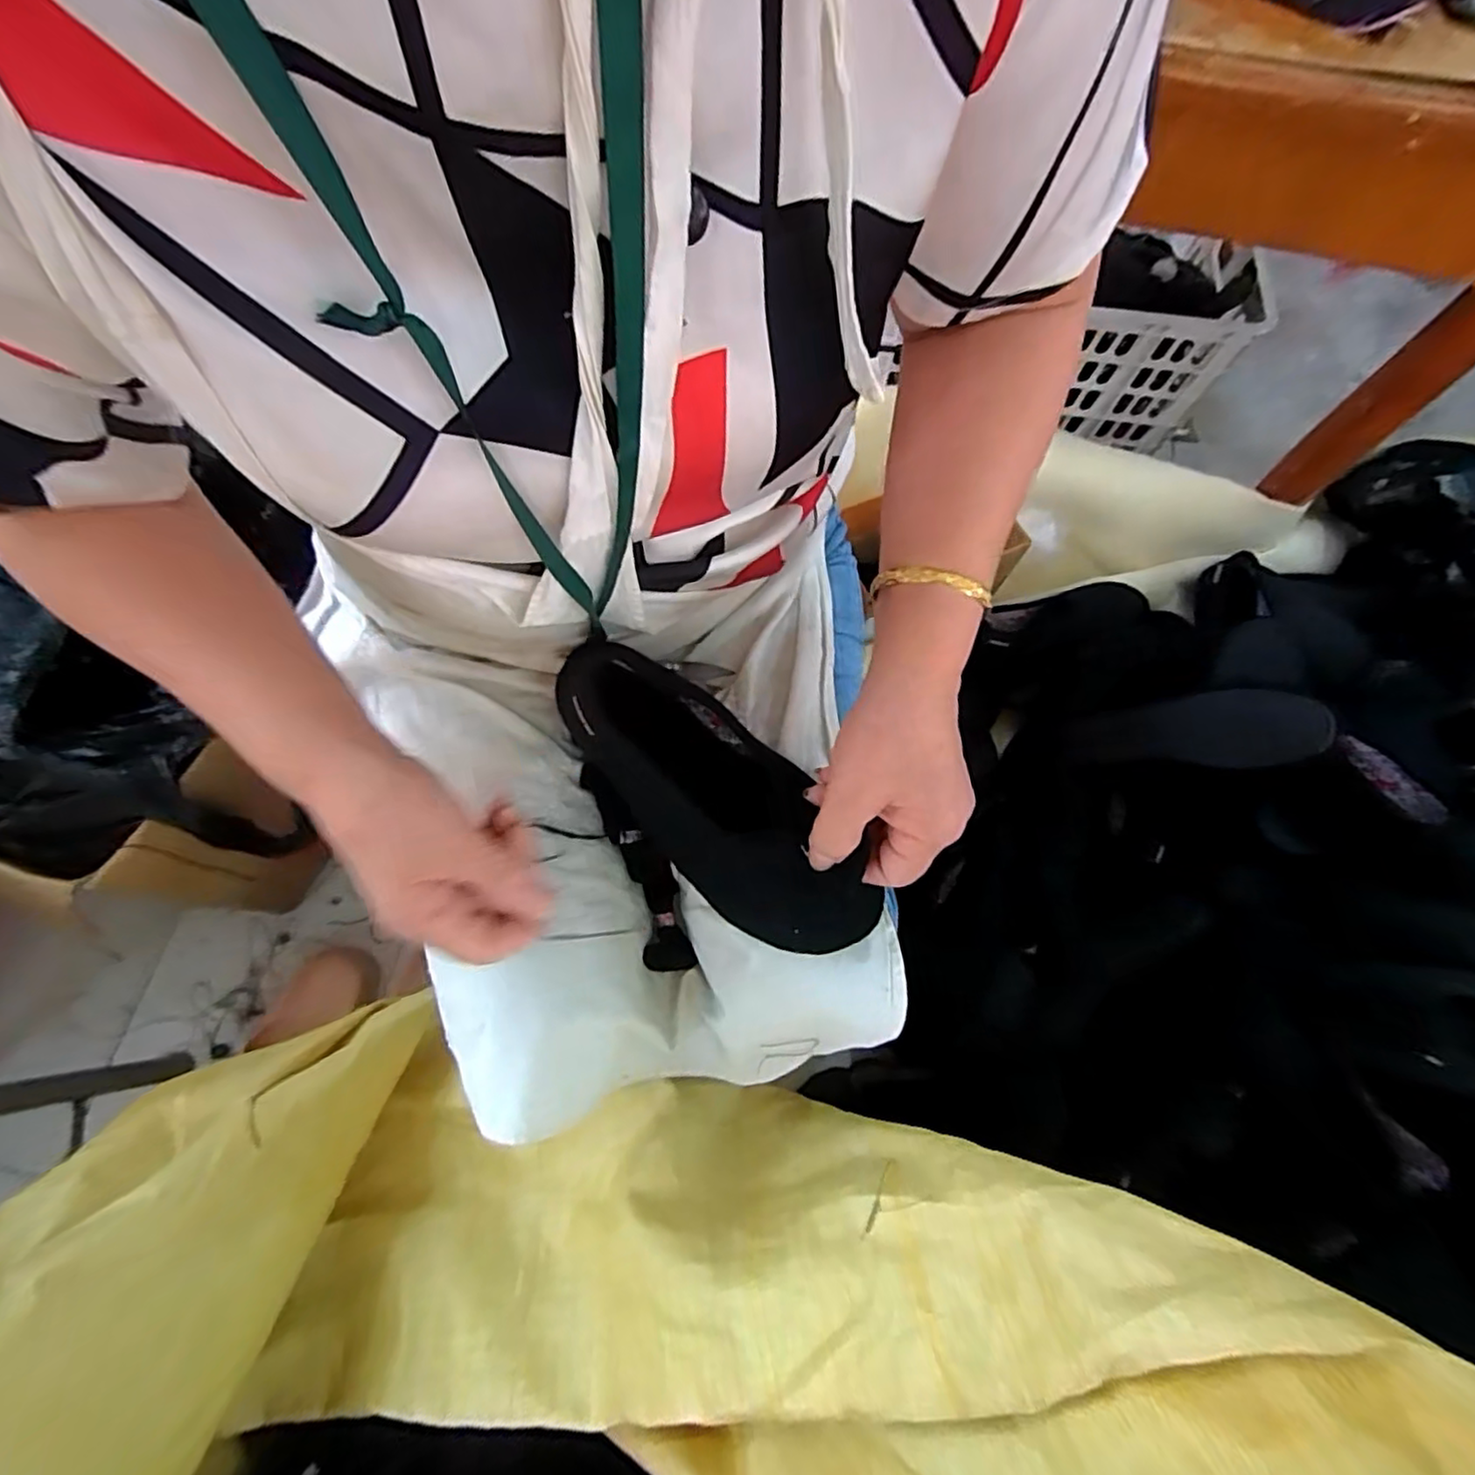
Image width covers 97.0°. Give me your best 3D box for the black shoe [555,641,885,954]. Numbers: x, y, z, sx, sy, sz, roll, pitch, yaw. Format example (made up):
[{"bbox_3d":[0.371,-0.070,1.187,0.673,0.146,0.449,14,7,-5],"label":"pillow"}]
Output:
[{"bbox_3d":[-0.012,0.036,0.372,0.084,0.058,0.211,-43,86,-13],"label":"black shoe"}]

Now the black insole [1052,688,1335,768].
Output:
[{"bbox_3d":[0.448,-0.007,0.668,0.021,0.234,0.070,-2,90,-37],"label":"black insole"}]

